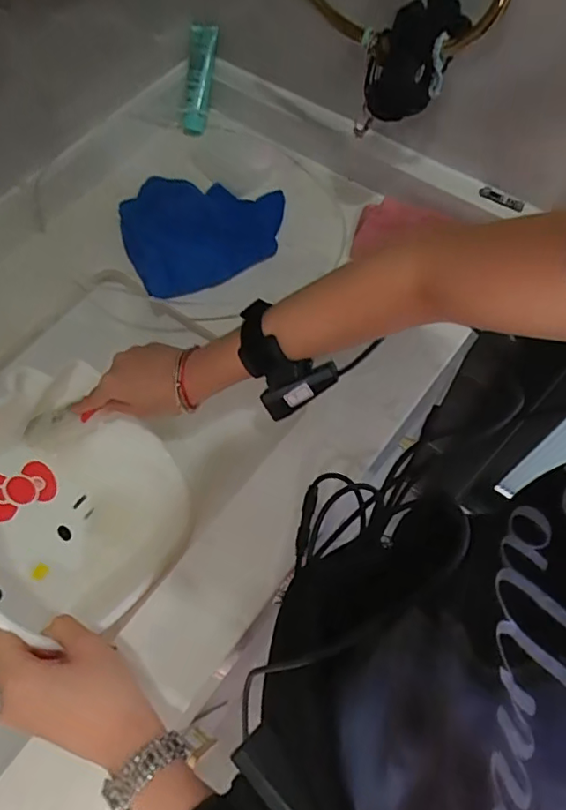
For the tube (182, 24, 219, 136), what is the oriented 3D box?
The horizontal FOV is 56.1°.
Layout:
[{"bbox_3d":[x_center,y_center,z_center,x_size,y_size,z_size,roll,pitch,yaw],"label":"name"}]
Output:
[{"bbox_3d":[-0.112,-0.432,0.709,0.038,0.036,0.131,12,103,8],"label":"tube"}]

